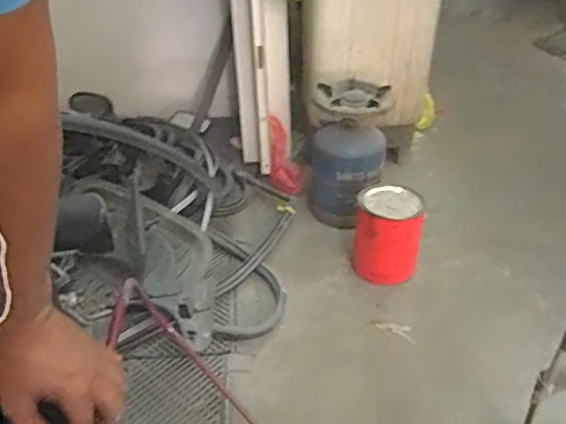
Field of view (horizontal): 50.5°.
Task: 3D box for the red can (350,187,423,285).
[{"bbox_3d":[0.268,0.062,1.540,0.166,0.216,0.171,6,34,12],"label":"red can"}]

